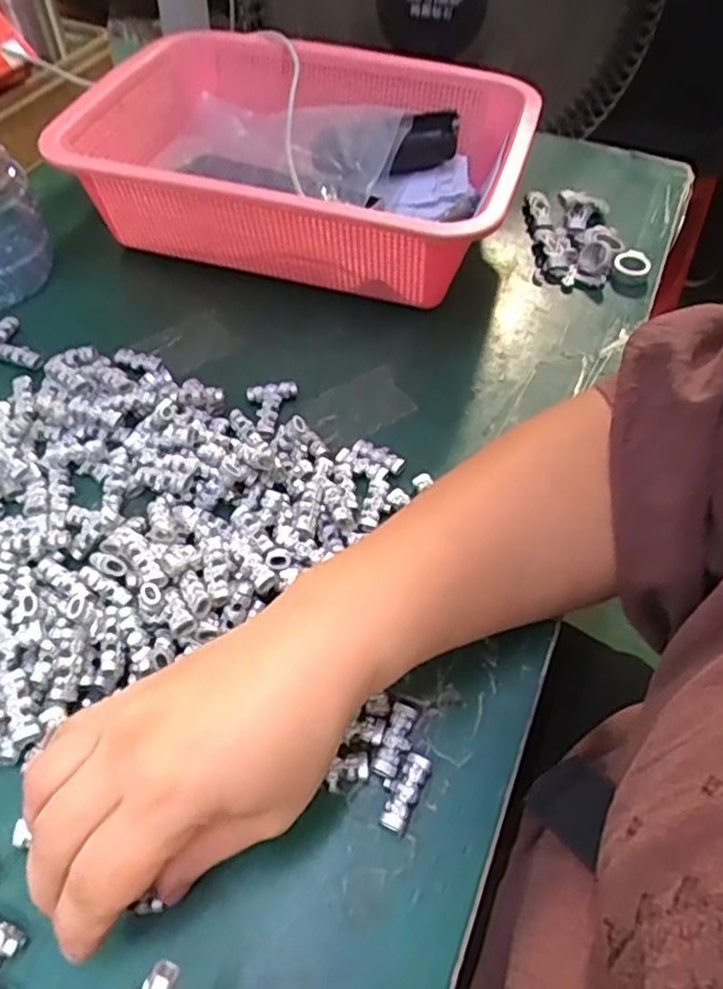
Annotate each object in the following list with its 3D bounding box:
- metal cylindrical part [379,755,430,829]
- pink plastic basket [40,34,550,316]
[{"bbox_3d":[0.016,0.119,0.284,0.014,0.007,0.030,25,55,16],"label":"metal cylindrical part"},{"bbox_3d":[-0.045,-0.232,0.506,0.289,0.091,0.211,14,53,9],"label":"pink plastic basket"}]

